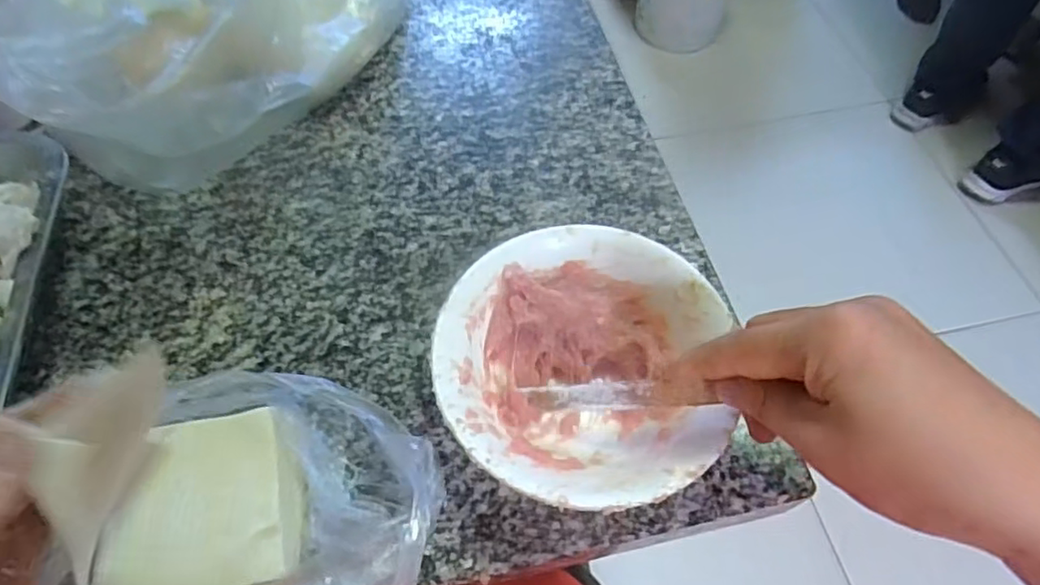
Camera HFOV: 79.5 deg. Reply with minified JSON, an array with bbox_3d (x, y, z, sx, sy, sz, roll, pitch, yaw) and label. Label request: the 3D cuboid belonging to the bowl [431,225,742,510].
[{"bbox_3d":[0.034,0.041,0.325,0.141,0.057,0.143,0,59,0],"label":"bowl"}]

